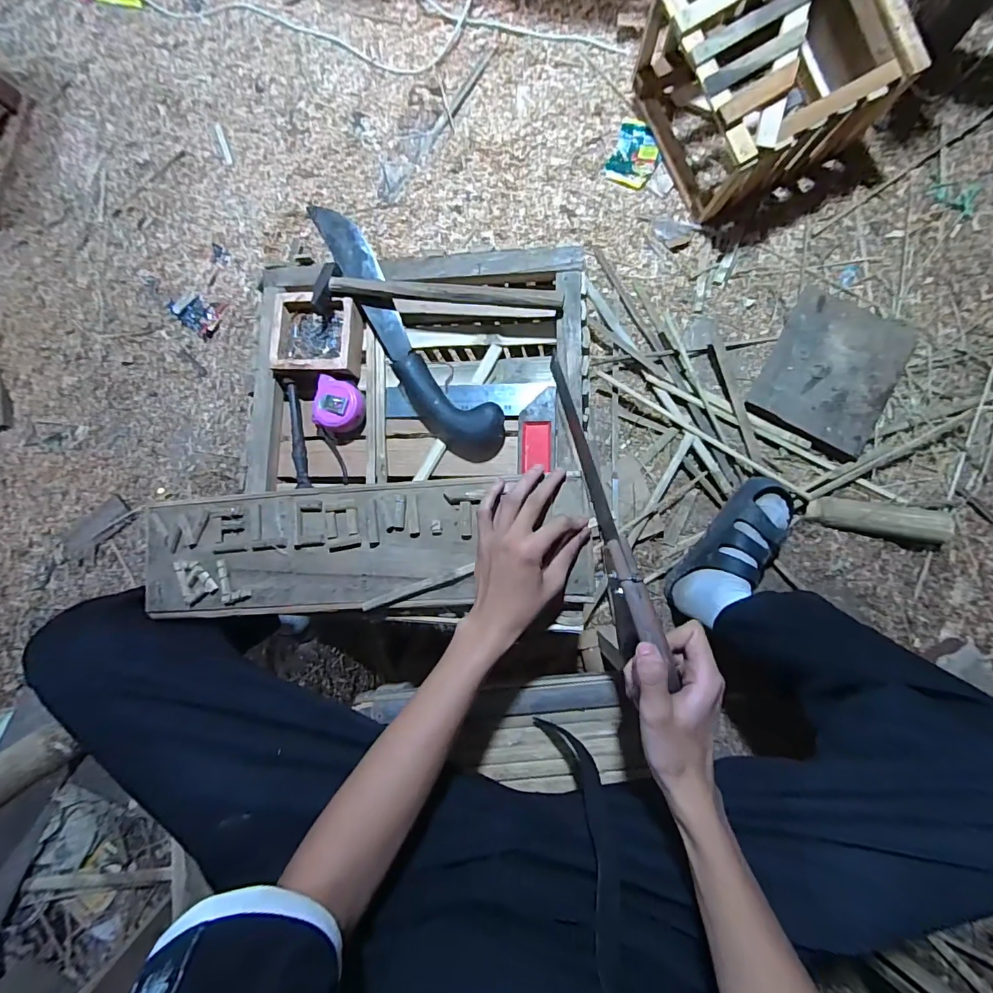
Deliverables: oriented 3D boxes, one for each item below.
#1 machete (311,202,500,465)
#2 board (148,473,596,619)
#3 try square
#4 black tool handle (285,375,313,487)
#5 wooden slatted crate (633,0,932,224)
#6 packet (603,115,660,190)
[{"bbox_3d":[-0.118,-0.193,0.548,0.074,0.033,0.361,-38,82,1],"label":"machete"},{"bbox_3d":[-0.154,0.056,0.512,0.489,0.022,0.132,-4,83,9],"label":"board"},{"bbox_3d":[-0.033,-0.083,0.538,0.198,0.022,0.097,3,85,6],"label":"try square"},{"bbox_3d":[-0.239,-0.075,0.565,0.013,0.020,0.130,-9,84,5],"label":"black tool handle"},{"bbox_3d":[0.450,-0.706,0.794,0.313,0.244,0.320,-28,81,3],"label":"wooden slatted crate"},{"bbox_3d":[0.273,-0.676,0.924,0.091,0.020,0.126,20,87,9],"label":"packet"}]

